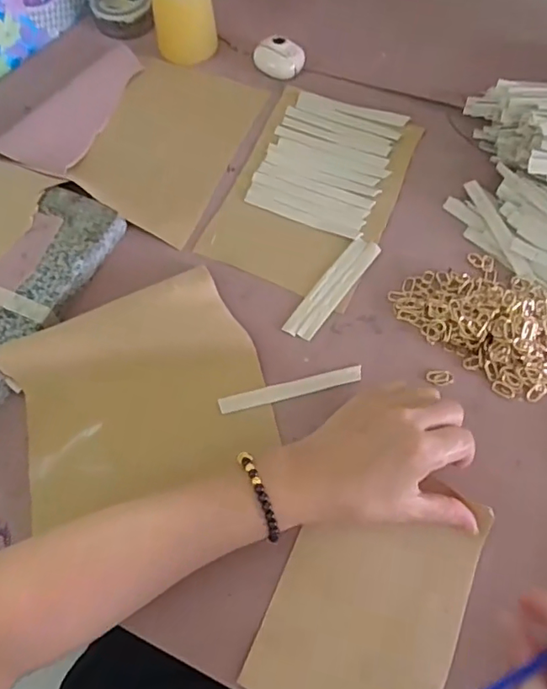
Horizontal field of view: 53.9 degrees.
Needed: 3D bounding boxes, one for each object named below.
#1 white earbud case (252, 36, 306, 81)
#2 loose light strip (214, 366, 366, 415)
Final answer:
[{"bbox_3d":[0.006,-0.310,0.582,0.050,0.021,0.038,39,69,15],"label":"white earbud case"},{"bbox_3d":[0.015,0.035,0.429,0.116,0.004,0.014,-14,66,-8],"label":"loose light strip"}]

